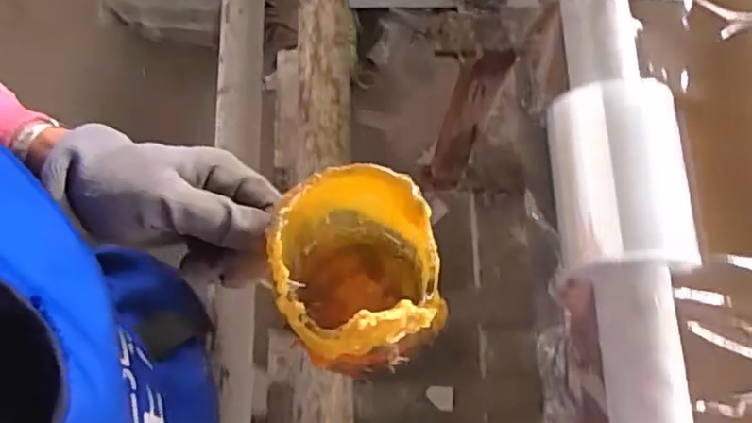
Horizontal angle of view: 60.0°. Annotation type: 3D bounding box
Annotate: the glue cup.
[{"bbox_3d":[-0.009,0.034,0.349,0.083,0.087,0.095,-25,75,-9],"label":"glue cup"}]

